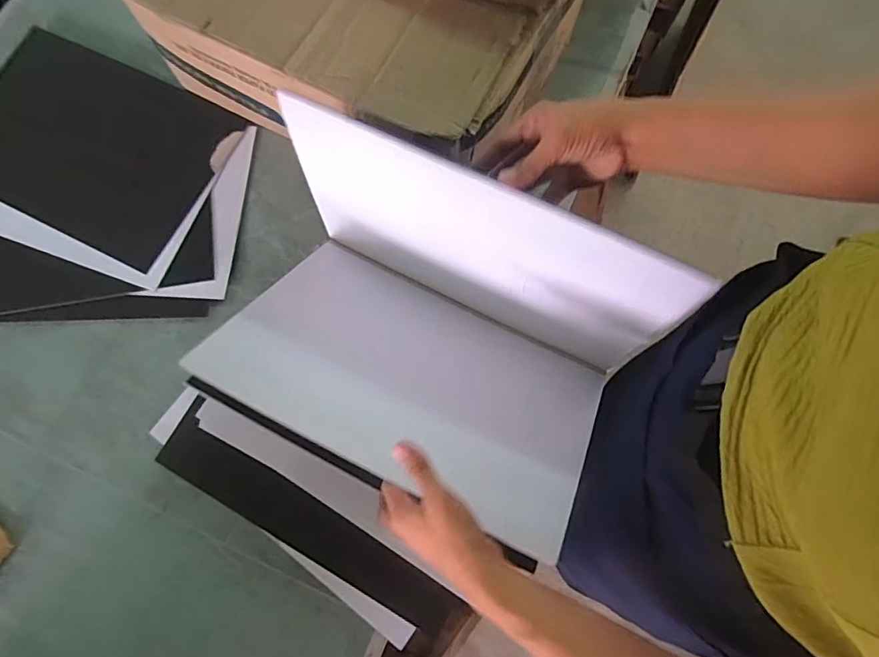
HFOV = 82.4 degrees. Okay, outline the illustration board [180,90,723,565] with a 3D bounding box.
[{"bbox_3d":[-0.016,0.016,0.507,0.380,0.257,0.248,26,79,7],"label":"illustration board"}]

